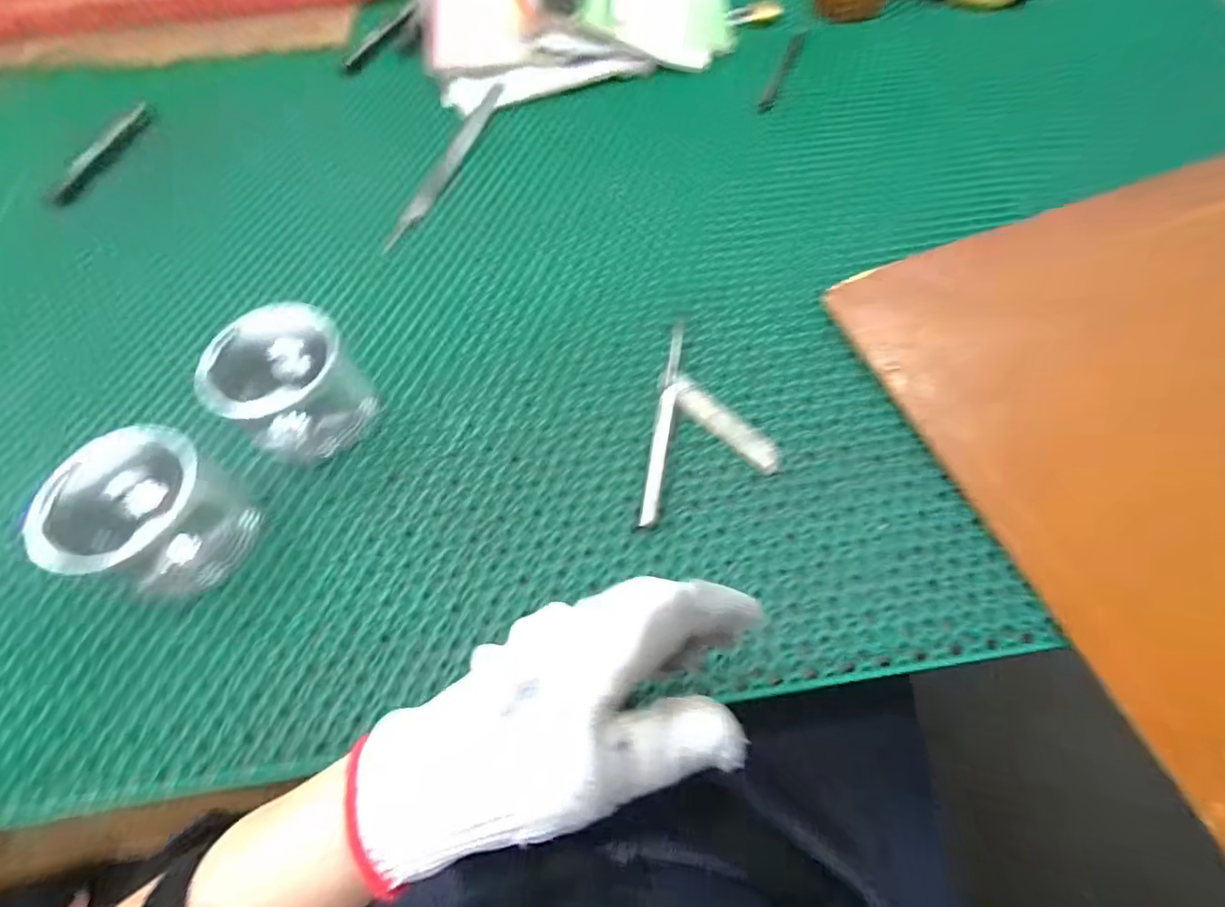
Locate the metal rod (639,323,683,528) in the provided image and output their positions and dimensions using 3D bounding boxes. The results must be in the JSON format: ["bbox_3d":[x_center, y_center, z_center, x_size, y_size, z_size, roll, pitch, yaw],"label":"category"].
[{"bbox_3d":[0.036,-0.023,0.358,0.011,0.011,0.154,8,63,7],"label":"metal rod"}]

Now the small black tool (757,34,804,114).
[{"bbox_3d":[0.178,-0.399,0.547,0.014,0.004,0.131,21,65,13],"label":"small black tool"}]

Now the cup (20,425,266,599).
[{"bbox_3d":[-0.268,0.037,0.312,0.081,0.066,0.084,0,65,1],"label":"cup"}]

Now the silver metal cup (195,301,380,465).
[{"bbox_3d":[-0.213,-0.046,0.350,0.079,0.065,0.084,-1,62,2],"label":"silver metal cup"}]

